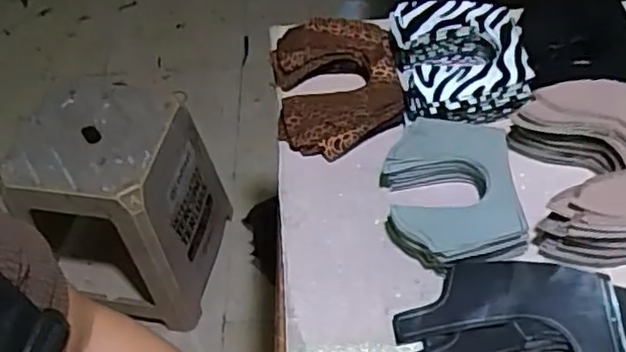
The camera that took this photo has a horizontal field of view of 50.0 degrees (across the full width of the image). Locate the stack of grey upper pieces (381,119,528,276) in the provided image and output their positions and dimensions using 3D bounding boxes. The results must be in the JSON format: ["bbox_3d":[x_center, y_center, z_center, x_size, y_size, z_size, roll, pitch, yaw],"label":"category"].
[{"bbox_3d":[0.132,0.013,0.645,0.123,0.039,0.160,-5,49,2],"label":"stack of grey upper pieces"}]

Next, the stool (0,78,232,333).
[{"bbox_3d":[-0.371,0.051,1.361,0.305,0.376,0.309,6,52,10],"label":"stool"}]

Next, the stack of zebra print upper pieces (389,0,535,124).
[{"bbox_3d":[0.165,-0.124,0.746,0.138,0.068,0.162,-5,49,2],"label":"stack of zebra print upper pieces"}]

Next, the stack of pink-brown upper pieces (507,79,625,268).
[{"bbox_3d":[0.295,-0.011,0.635,0.182,0.059,0.180,-4,49,3],"label":"stack of pink-brown upper pieces"}]

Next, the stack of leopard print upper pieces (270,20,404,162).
[{"bbox_3d":[0.026,-0.104,0.757,0.138,0.047,0.181,-7,49,0],"label":"stack of leopard print upper pieces"}]

